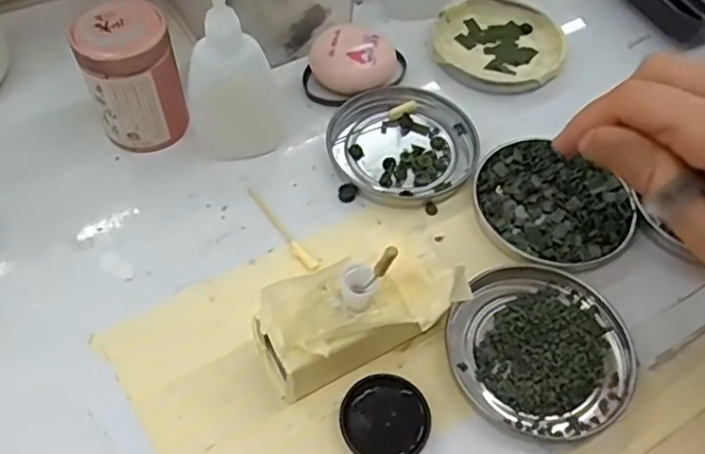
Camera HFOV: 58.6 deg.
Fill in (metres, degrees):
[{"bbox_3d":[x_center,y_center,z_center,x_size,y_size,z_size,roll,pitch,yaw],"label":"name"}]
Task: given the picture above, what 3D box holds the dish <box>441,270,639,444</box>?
[{"bbox_3d":[0.082,0.052,0.274,0.078,0.008,0.073,1,56,-2],"label":"dish"}]

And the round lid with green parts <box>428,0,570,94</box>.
[{"bbox_3d":[0.091,-0.114,0.389,0.080,0.011,0.080,1,56,-2],"label":"round lid with green parts"}]

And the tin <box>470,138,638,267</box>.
[{"bbox_3d":[0.099,-0.011,0.317,0.078,0.011,0.068,34,60,19],"label":"tin"}]

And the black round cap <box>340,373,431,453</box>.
[{"bbox_3d":[0.013,0.078,0.254,0.035,0.007,0.035,1,56,-2],"label":"black round cap"}]

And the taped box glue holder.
[{"bbox_3d":[0.004,0.036,0.260,0.086,0.044,0.040,-20,59,-16],"label":"taped box glue holder"}]

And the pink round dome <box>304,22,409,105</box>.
[{"bbox_3d":[0.002,-0.093,0.360,0.057,0.023,0.041,5,55,0],"label":"pink round dome"}]

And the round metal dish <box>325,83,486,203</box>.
[{"bbox_3d":[0.027,-0.046,0.340,0.076,0.007,0.075,1,56,-2],"label":"round metal dish"}]

